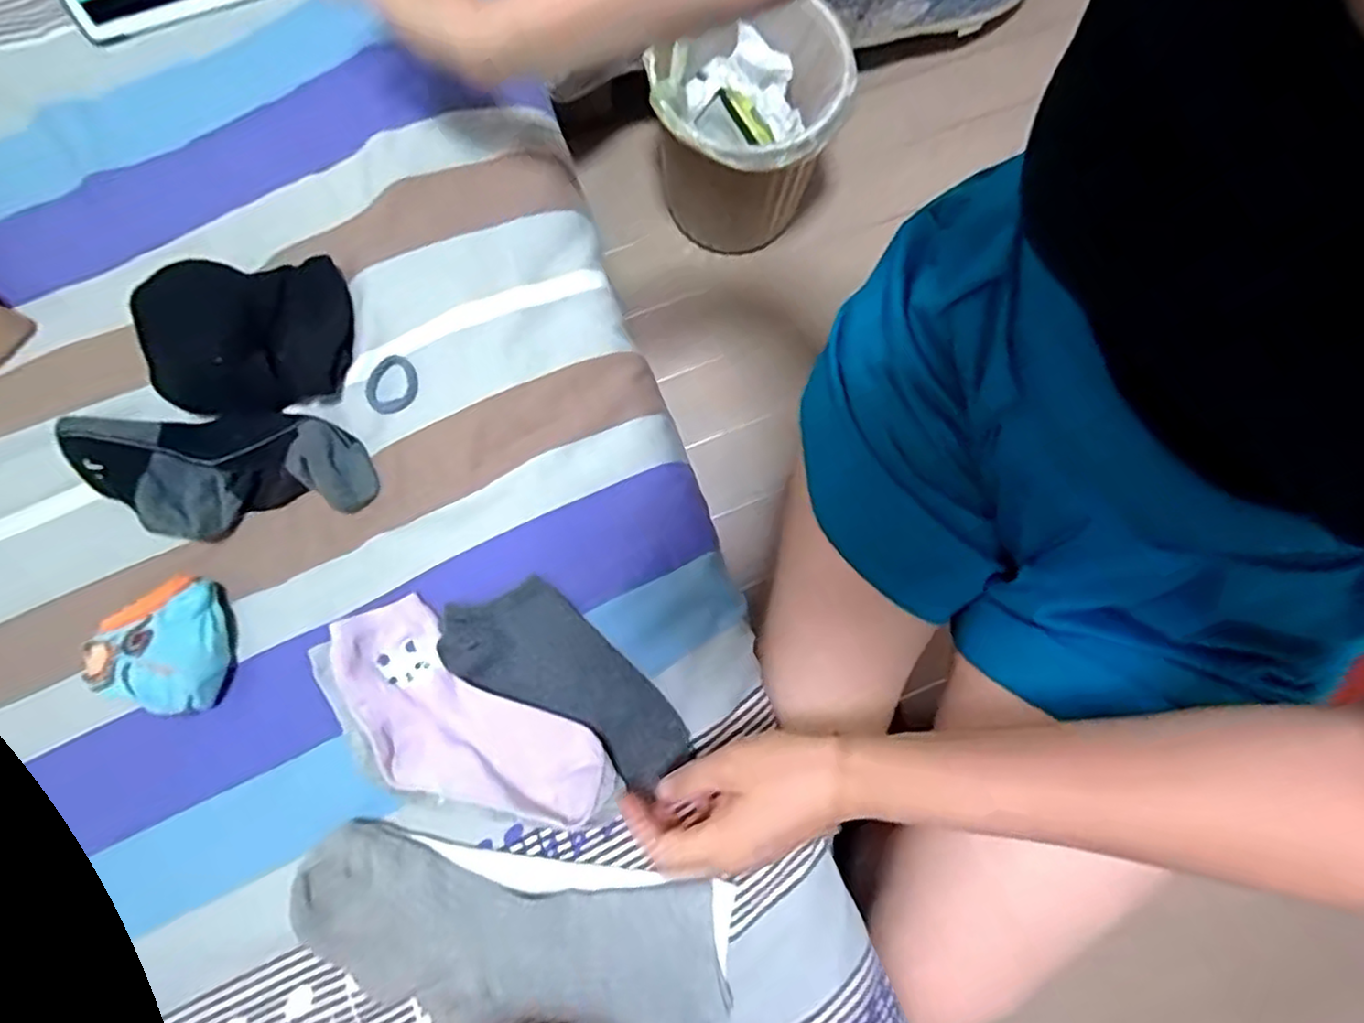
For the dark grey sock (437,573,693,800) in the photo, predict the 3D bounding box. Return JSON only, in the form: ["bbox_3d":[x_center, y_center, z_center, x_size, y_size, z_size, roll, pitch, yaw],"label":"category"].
[{"bbox_3d":[-0.073,0.105,0.446,0.170,0.026,0.073,33,81,5],"label":"dark grey sock"}]

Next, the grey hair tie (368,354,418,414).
[{"bbox_3d":[-0.203,-0.090,0.483,0.036,0.005,0.042,-14,80,-3],"label":"grey hair tie"}]

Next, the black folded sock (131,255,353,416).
[{"bbox_3d":[-0.295,-0.123,0.473,0.129,0.033,0.097,-7,80,-2],"label":"black folded sock"}]

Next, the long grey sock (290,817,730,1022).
[{"bbox_3d":[-0.099,0.255,0.406,0.246,0.028,0.095,9,80,1],"label":"long grey sock"}]

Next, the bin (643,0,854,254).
[{"bbox_3d":[0.079,-0.499,0.965,0.230,0.297,0.216,0,81,-1],"label":"bin"}]

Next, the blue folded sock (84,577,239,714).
[{"bbox_3d":[-0.327,0.084,0.446,0.071,0.044,0.076,25,80,4],"label":"blue folded sock"}]

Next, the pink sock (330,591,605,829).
[{"bbox_3d":[-0.138,0.133,0.429,0.182,0.036,0.085,35,81,6],"label":"pink sock"}]

